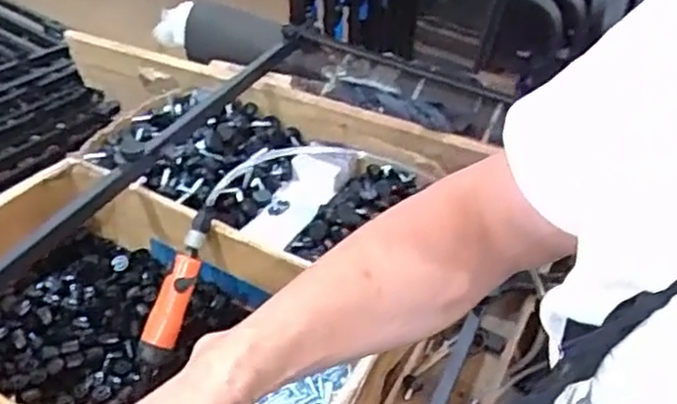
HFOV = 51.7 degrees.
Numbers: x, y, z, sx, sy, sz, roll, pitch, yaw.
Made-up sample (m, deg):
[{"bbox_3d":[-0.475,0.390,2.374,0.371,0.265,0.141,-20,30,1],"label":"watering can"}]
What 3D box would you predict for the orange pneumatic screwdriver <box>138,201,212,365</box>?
[{"bbox_3d":[-0.198,0.102,0.870,0.039,0.033,0.200,17,82,11],"label":"orange pneumatic screwdriver"}]

